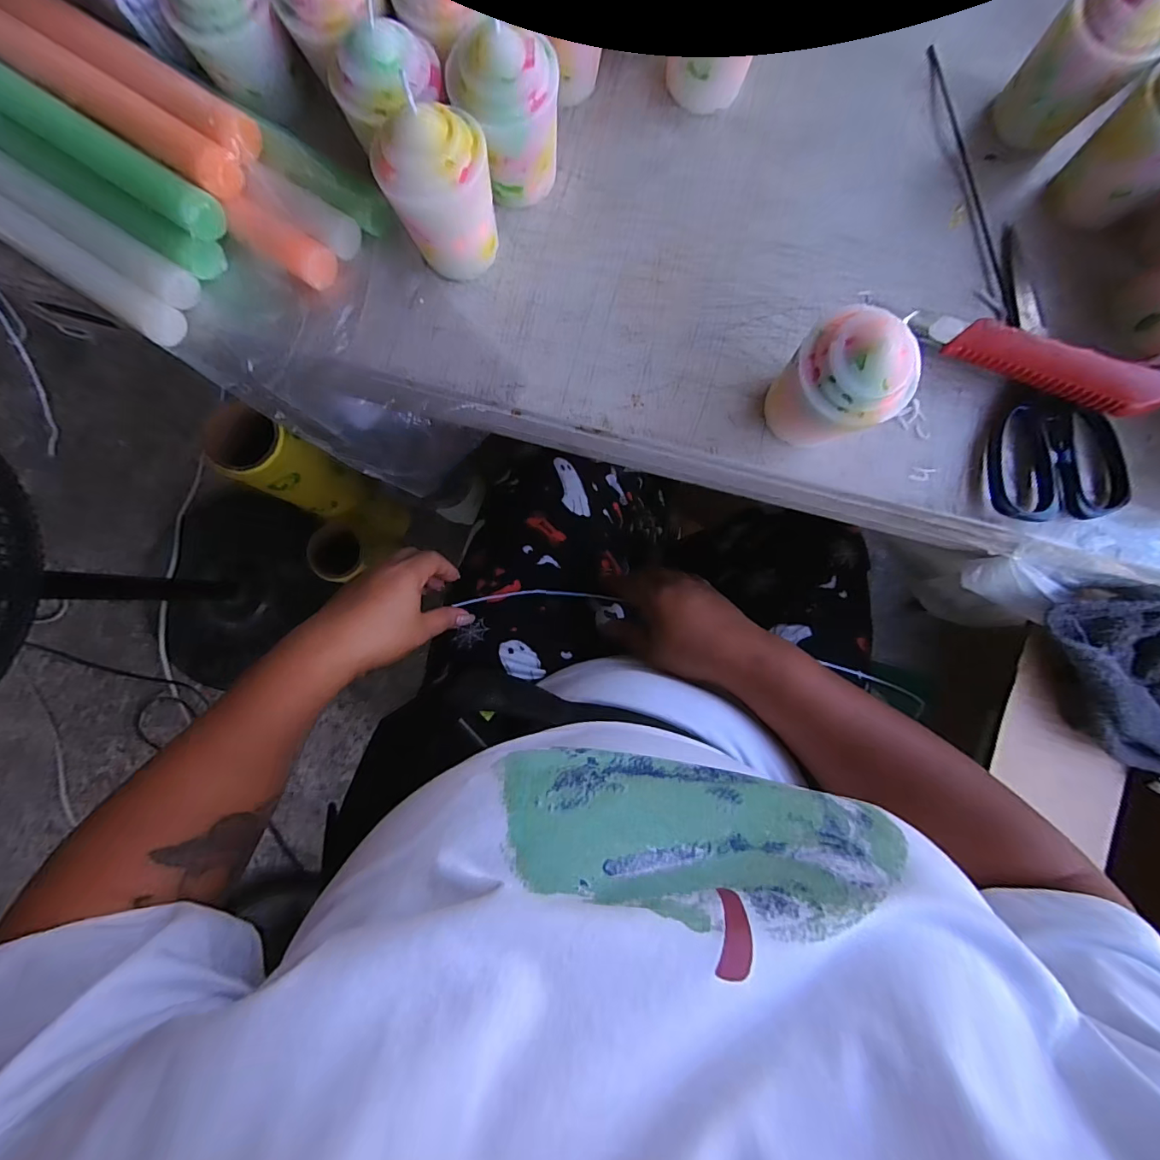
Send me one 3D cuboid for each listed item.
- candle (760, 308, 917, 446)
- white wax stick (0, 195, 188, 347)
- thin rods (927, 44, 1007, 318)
[{"bbox_3d":[0.135,-0.101,0.260,0.060,0.071,0.056,-30,86,-4],"label":"candle"},{"bbox_3d":[-0.310,-0.193,0.285,0.182,0.024,0.022,32,84,2],"label":"white wax stick"},{"bbox_3d":[0.243,-0.251,0.306,0.009,0.004,0.184,-10,85,-2],"label":"thin rods"}]

